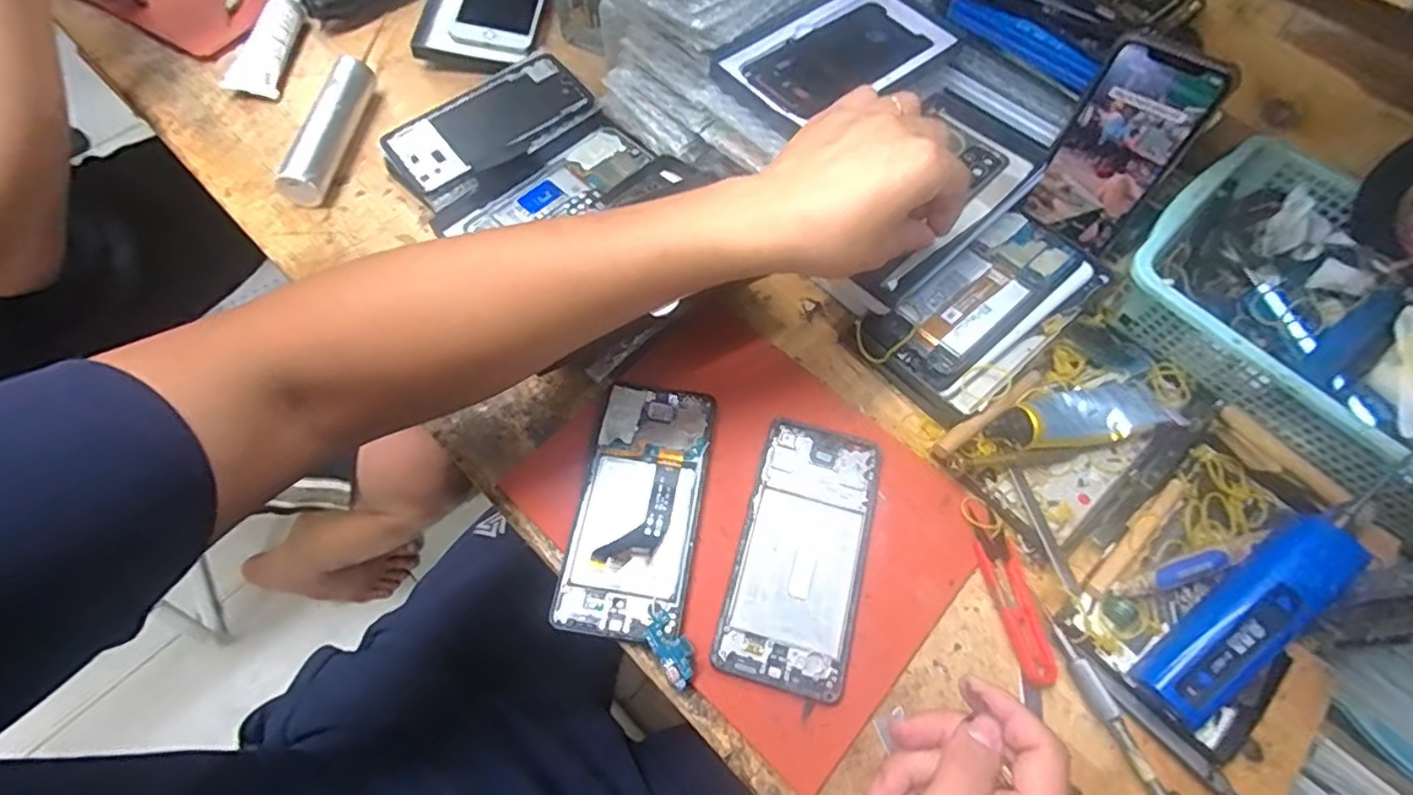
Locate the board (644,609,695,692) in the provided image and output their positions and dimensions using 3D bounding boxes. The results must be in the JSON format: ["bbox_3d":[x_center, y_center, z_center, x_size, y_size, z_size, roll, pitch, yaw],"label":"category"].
[{"bbox_3d":[-0.019,0.141,0.353,0.020,0.006,0.041,-26,63,-19],"label":"board"}]

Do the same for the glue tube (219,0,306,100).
[{"bbox_3d":[-0.404,-0.326,0.575,0.050,0.024,0.111,8,64,3],"label":"glue tube"}]

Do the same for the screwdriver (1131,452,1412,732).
[{"bbox_3d":[0.311,0.103,0.341,0.031,0.031,0.181,44,92,16],"label":"screwdriver"}]

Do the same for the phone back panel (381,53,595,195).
[{"bbox_3d":[-0.177,-0.227,0.517,0.162,0.012,0.084,-40,74,-17],"label":"phone back panel"}]

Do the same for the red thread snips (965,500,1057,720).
[{"bbox_3d":[0.185,0.122,0.378,0.024,0.010,0.114,-8,64,-5],"label":"red thread snips"}]

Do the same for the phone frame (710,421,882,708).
[{"bbox_3d":[0.060,0.093,0.391,0.072,0.013,0.163,15,64,6],"label":"phone frame"}]

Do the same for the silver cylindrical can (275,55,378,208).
[{"bbox_3d":[-0.312,-0.228,0.525,0.026,0.034,0.154,8,64,3],"label":"silver cylindrical can"}]

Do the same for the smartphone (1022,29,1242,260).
[{"bbox_3d":[0.290,-0.174,0.445,0.073,0.137,0.006,32,49,16],"label":"smartphone"}]

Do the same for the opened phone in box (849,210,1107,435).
[{"bbox_3d":[0.198,-0.062,0.450,0.171,0.025,0.095,-38,70,-18],"label":"opened phone in box"}]

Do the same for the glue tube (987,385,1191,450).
[{"bbox_3d":[0.252,0.012,0.417,0.125,0.021,0.040,-13,65,-8],"label":"glue tube"}]

